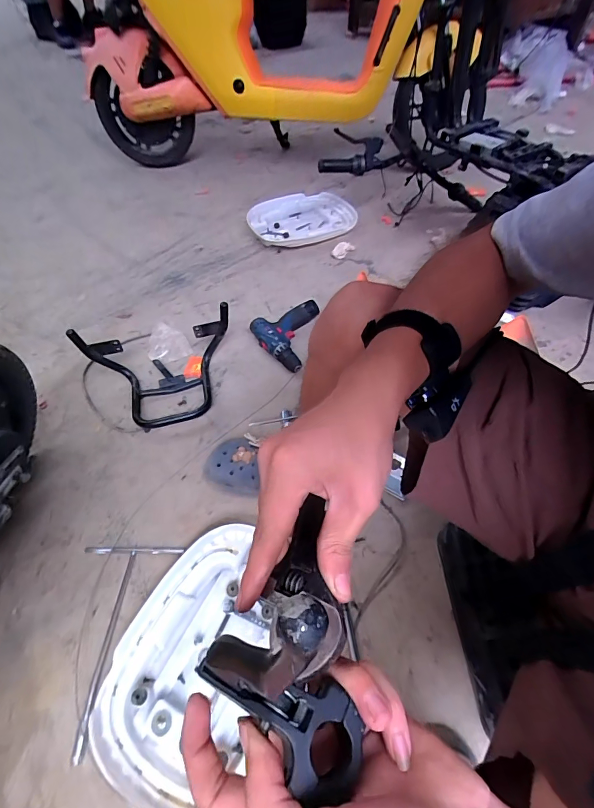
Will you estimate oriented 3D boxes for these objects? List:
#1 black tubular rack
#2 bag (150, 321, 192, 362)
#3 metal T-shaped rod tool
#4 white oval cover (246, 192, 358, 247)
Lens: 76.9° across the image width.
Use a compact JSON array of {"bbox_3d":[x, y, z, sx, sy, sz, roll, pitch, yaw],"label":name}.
[{"bbox_3d":[-0.304,-0.068,0.820,0.321,0.141,0.223,-5,54,-4],"label":"black tubular rack"},{"bbox_3d":[-0.342,-0.162,0.976,0.098,0.014,0.133,-25,58,-17],"label":"bag"},{"bbox_3d":[-0.291,0.364,0.580,0.166,0.020,0.277,1,54,1],"label":"metal T-shaped rod tool"},{"bbox_3d":[0.025,-0.639,1.285,0.378,0.045,0.278,-19,56,-14],"label":"white oval cover"}]

